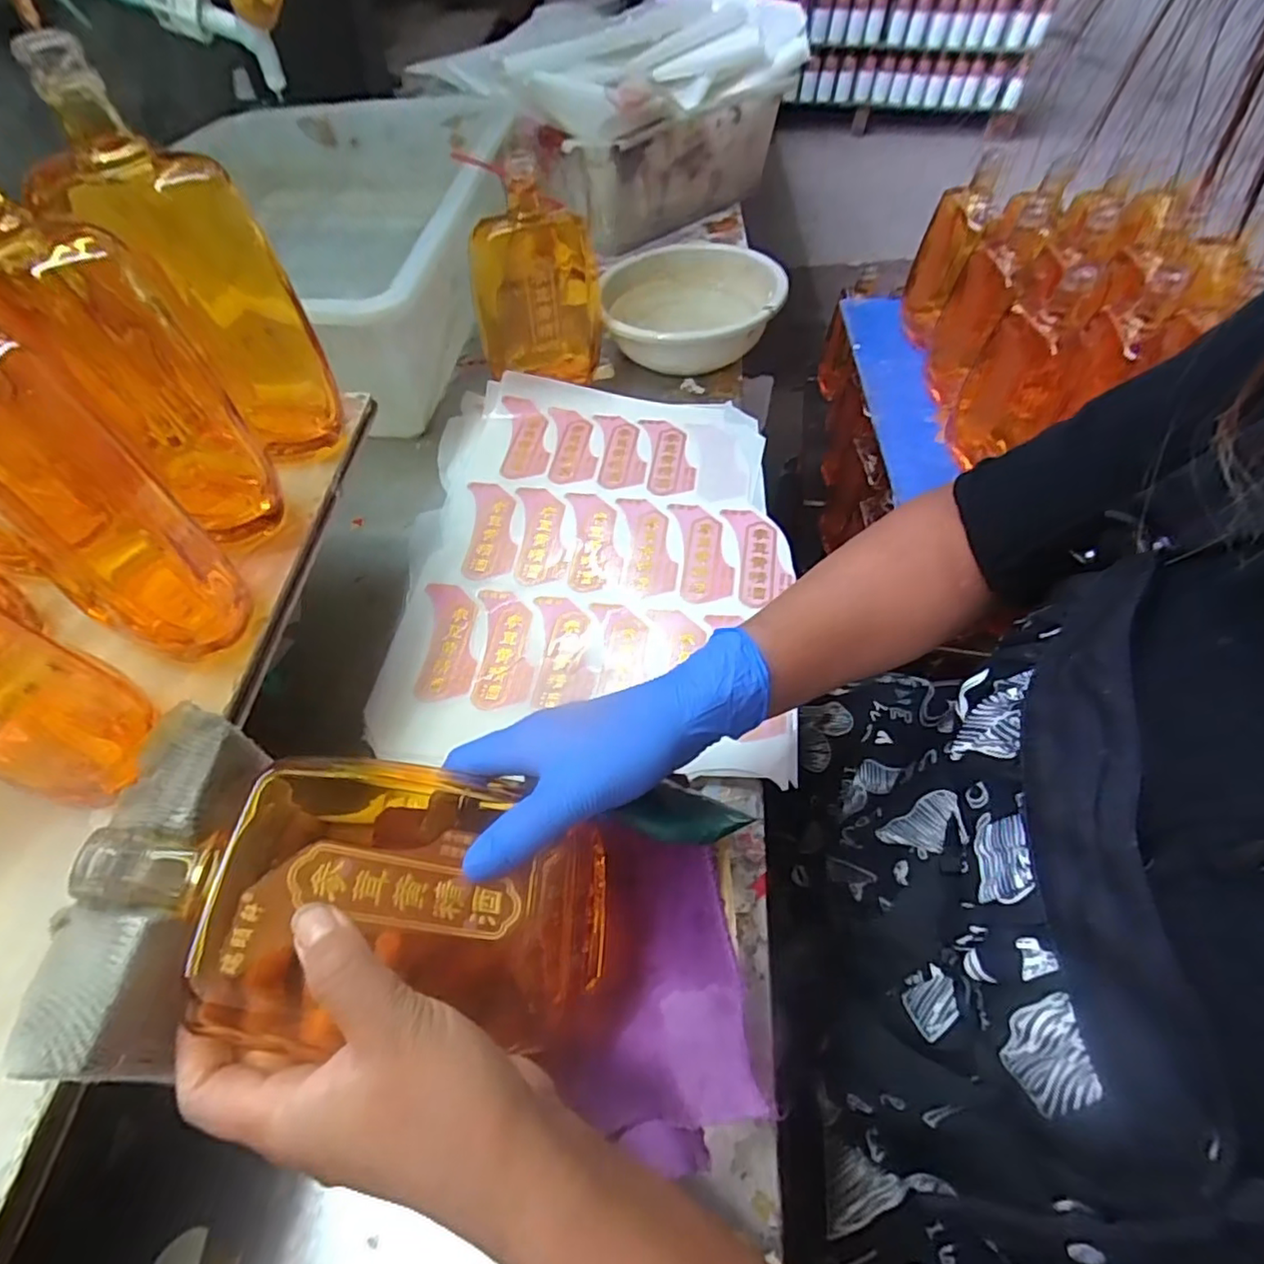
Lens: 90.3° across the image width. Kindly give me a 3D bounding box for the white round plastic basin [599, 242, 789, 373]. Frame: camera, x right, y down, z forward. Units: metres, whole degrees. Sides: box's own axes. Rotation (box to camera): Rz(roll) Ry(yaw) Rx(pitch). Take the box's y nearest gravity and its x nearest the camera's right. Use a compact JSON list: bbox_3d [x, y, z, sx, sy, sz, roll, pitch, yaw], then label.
[{"bbox_3d":[0.064,-0.345,0.671,0.185,0.061,0.197,-2,55,3],"label":"white round plastic basin"}]

